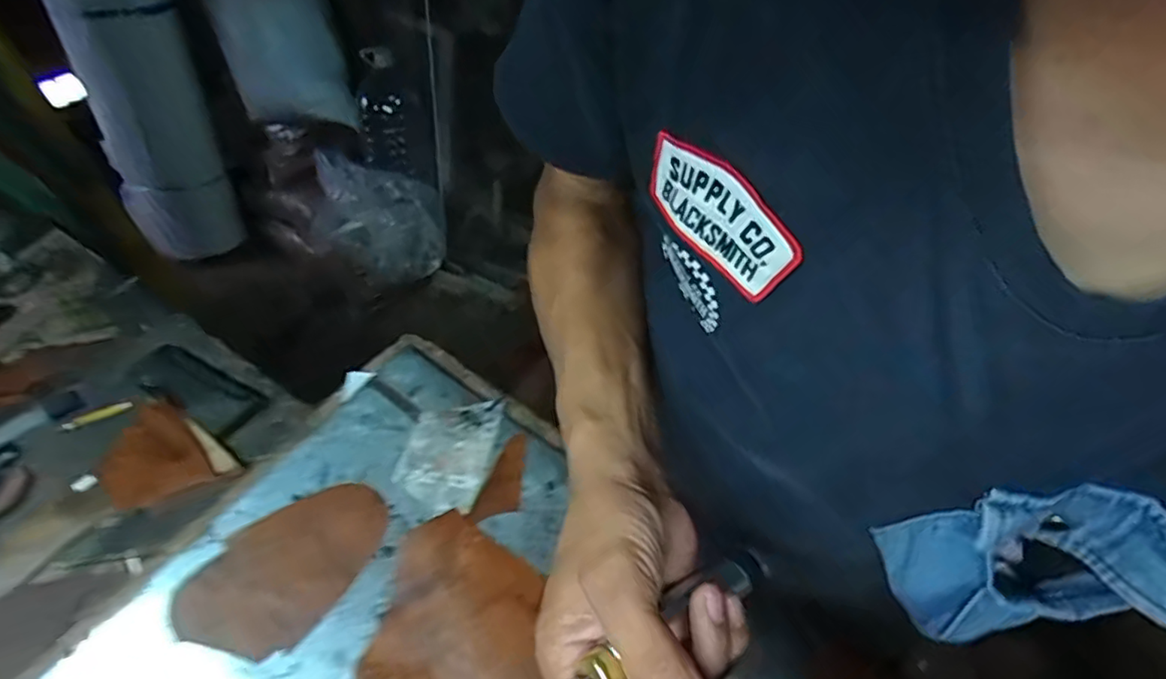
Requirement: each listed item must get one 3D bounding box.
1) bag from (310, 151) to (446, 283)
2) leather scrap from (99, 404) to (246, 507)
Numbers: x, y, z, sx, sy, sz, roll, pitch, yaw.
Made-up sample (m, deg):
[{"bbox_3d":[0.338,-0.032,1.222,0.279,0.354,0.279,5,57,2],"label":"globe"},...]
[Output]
[{"bbox_3d":[-0.588,-0.334,1.679,0.369,0.286,0.180,-2,50,1],"label":"bag"},{"bbox_3d":[-0.385,0.110,0.542,0.129,0.013,0.085,28,54,22],"label":"leather scrap"}]

